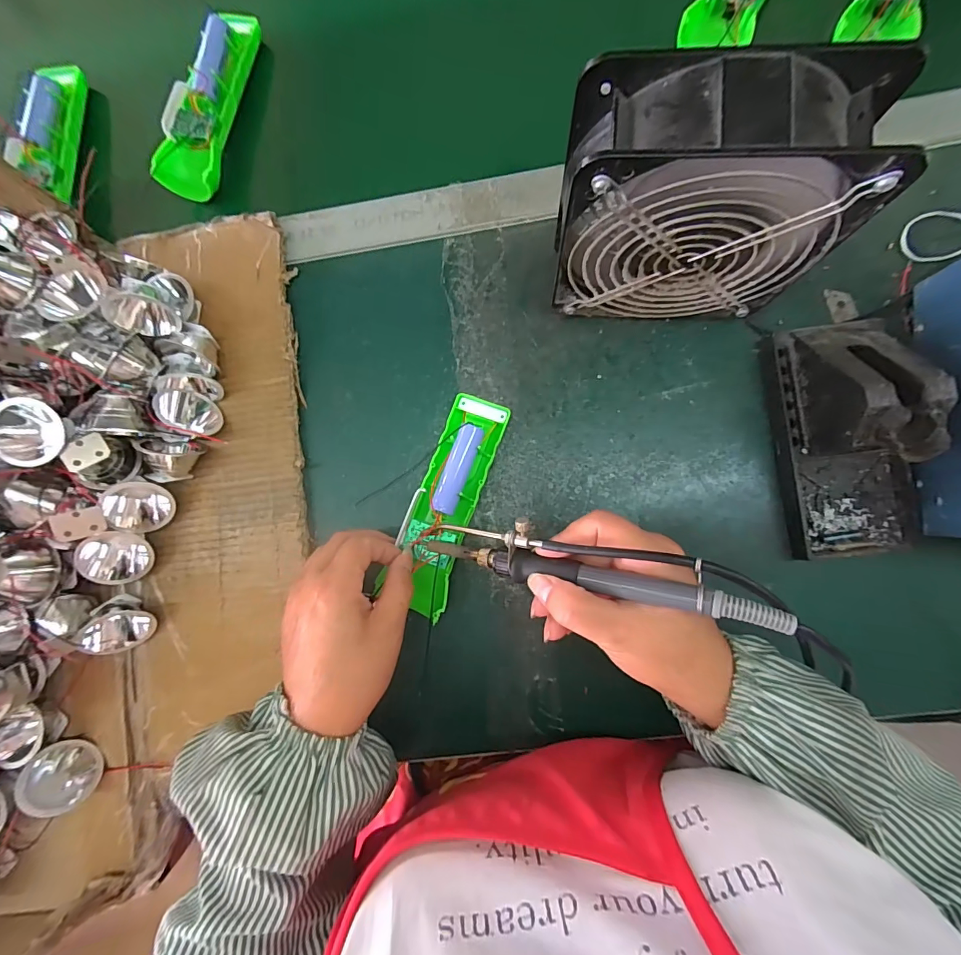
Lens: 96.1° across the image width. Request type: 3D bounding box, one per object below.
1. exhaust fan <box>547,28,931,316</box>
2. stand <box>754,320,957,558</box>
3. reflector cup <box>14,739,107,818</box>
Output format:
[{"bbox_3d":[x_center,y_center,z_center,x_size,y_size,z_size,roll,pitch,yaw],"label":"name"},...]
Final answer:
[{"bbox_3d":[0.121,-0.152,0.257,0.147,0.151,0.058,2,86,4],"label":"exhaust fan"},{"bbox_3d":[0.251,-0.029,0.278,0.082,0.071,0.157,-6,85,4],"label":"stand"},{"bbox_3d":[-0.290,0.208,0.301,0.021,0.045,0.044,-8,55,29],"label":"reflector cup"}]

